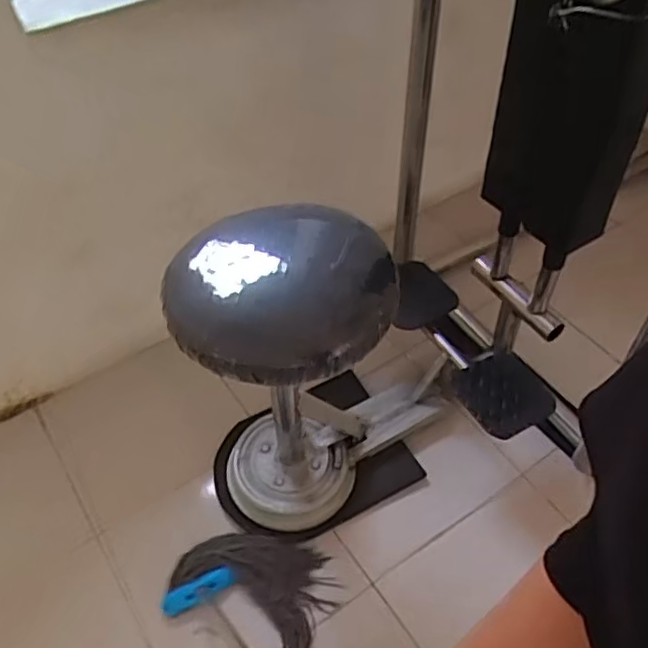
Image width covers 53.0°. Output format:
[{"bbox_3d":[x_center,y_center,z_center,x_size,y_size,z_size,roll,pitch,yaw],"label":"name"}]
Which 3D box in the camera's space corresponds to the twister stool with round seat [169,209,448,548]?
[{"bbox_3d":[-0.002,0.116,1.176,0.430,0.601,0.356,9,51,9],"label":"twister stool with round seat"}]

